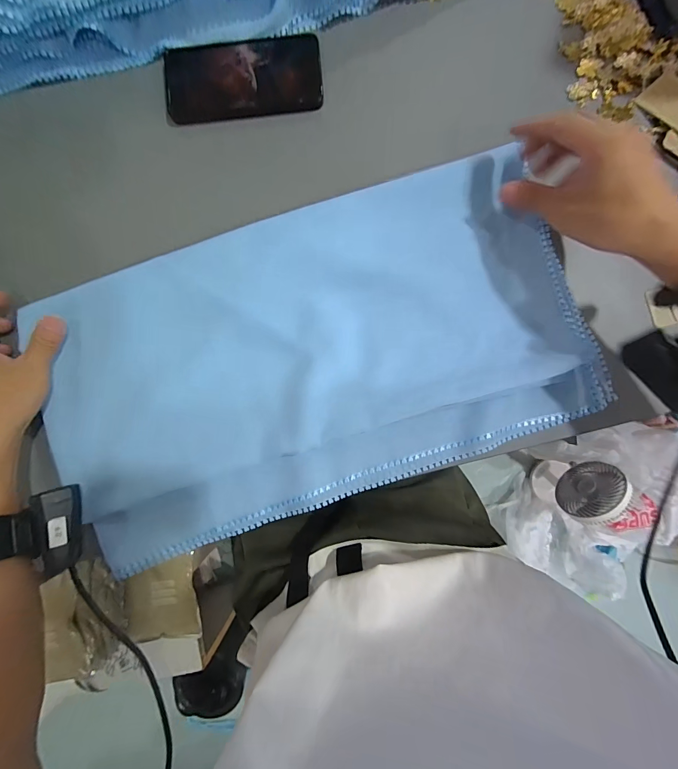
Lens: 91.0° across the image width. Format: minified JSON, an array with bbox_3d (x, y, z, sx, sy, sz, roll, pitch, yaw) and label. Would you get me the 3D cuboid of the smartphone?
[{"bbox_3d":[-0.102,-0.327,0.359,0.165,0.012,0.083,-5,87,1],"label":"smartphone"}]

